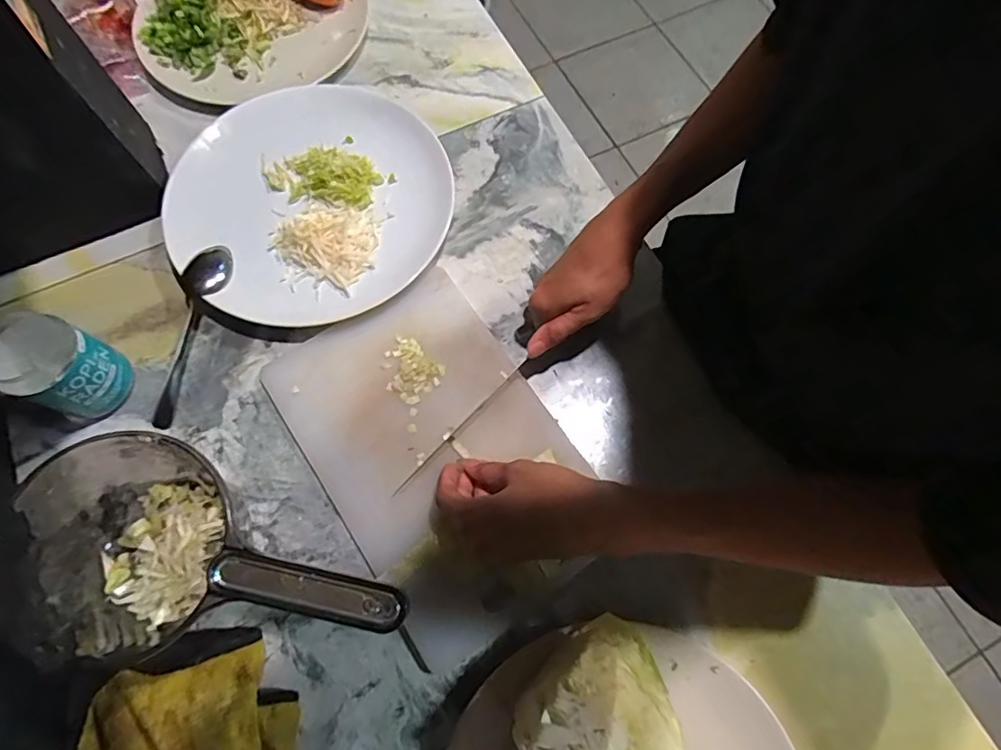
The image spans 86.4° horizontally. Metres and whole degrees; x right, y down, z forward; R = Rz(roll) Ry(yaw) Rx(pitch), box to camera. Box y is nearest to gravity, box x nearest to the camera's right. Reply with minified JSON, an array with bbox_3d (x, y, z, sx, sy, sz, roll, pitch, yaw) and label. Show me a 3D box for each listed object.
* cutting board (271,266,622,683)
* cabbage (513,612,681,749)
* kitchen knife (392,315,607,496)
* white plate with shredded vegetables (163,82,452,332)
[{"bbox_3d":[-0.075,0.029,0.458,0.188,0.009,0.211,-33,75,-13],"label":"cutting board"},{"bbox_3d":[0.068,0.230,0.355,0.100,0.081,0.097,1,71,-2],"label":"cabbage"},{"bbox_3d":[0.001,0.017,0.464,0.231,0.019,0.025,-37,76,-16],"label":"kitchen knife"},{"bbox_3d":[-0.178,-0.175,0.514,0.242,0.031,0.274,12,71,2],"label":"white plate with shredded vegetables"}]

